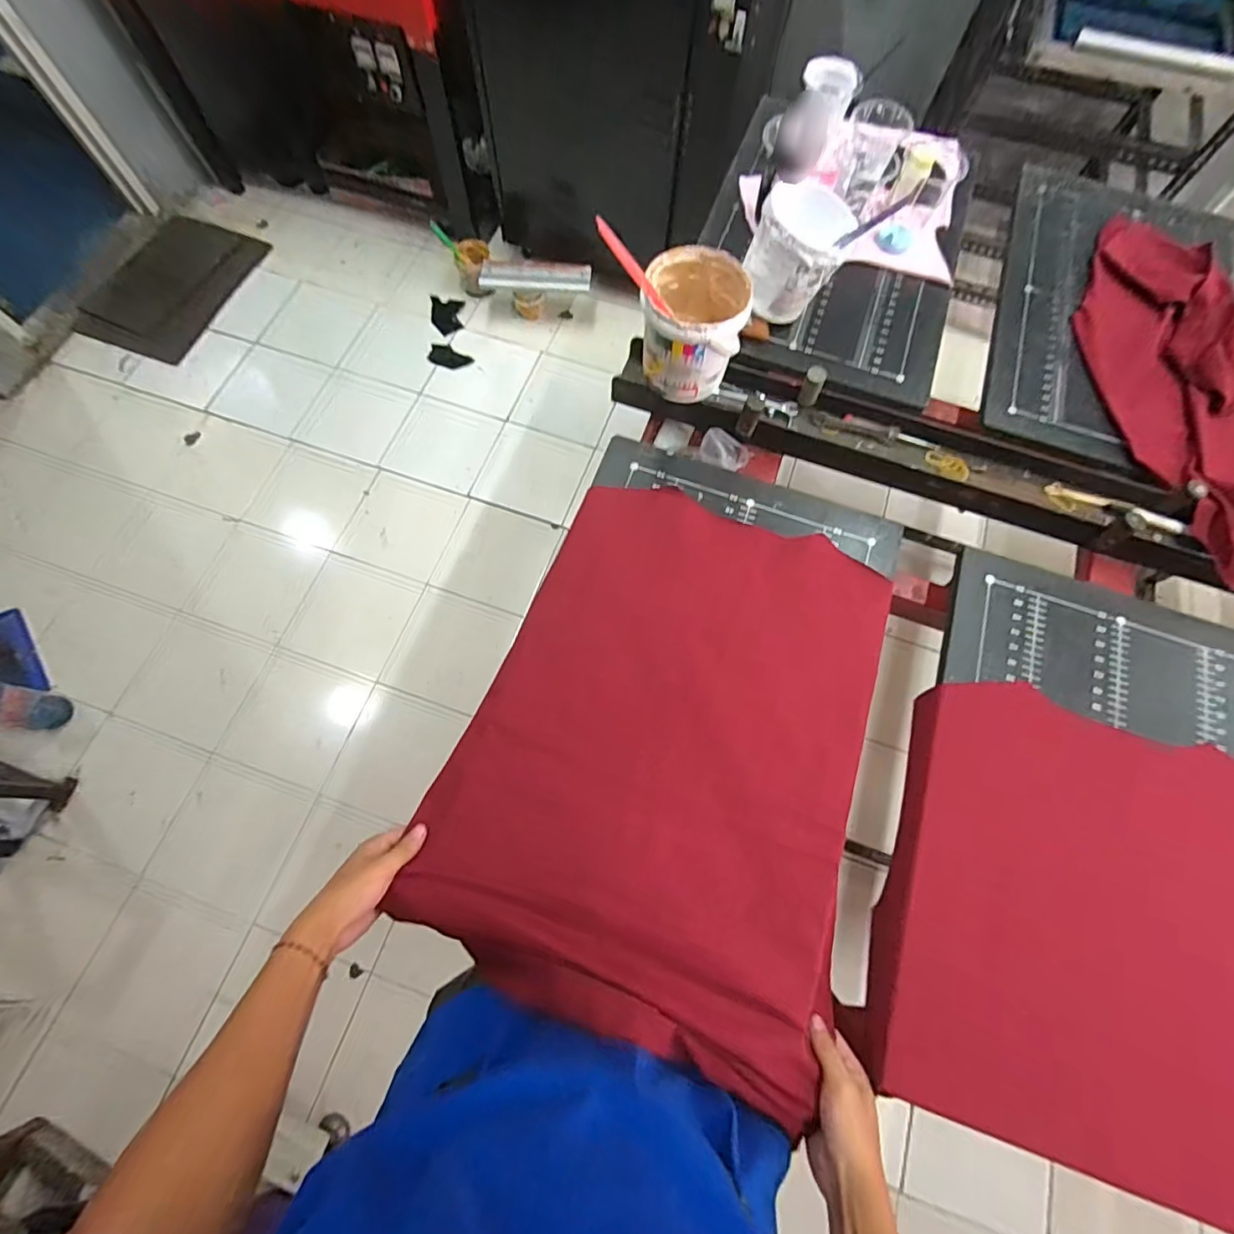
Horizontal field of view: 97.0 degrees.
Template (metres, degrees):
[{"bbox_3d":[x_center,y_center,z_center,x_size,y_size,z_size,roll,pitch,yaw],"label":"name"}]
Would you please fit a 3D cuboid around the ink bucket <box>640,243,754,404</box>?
[{"bbox_3d":[0.092,-0.354,0.675,0.114,0.121,0.129,8,71,2],"label":"ink bucket"}]

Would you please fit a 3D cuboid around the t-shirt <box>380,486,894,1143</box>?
[{"bbox_3d":[0.058,0.136,0.603,0.421,0.050,0.552,19,70,5],"label":"t-shirt"}]

